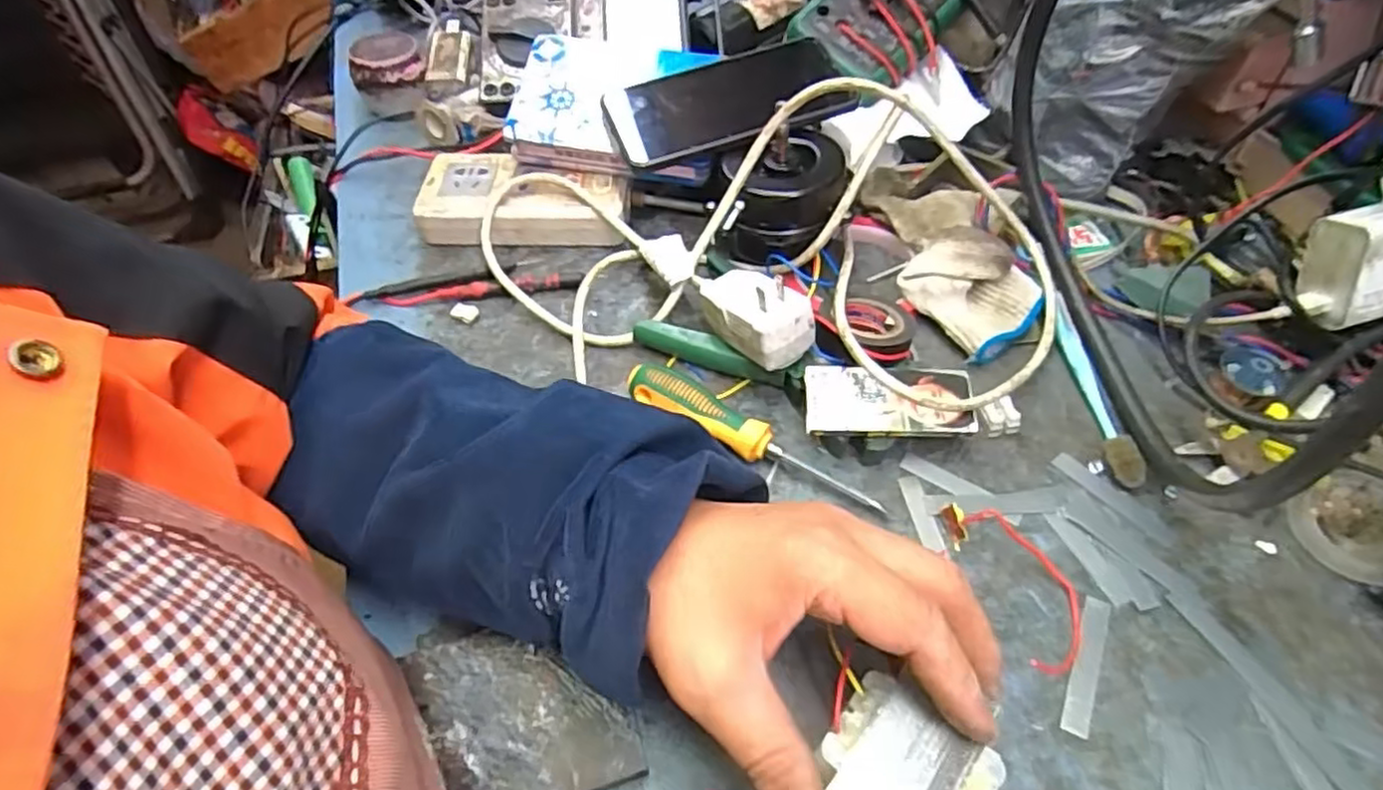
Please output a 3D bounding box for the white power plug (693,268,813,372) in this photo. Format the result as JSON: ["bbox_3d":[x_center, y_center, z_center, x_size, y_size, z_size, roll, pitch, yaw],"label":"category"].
[{"bbox_3d":[0.030,-0.051,0.405,0.038,0.038,0.083,-37,60,-21],"label":"white power plug"}]

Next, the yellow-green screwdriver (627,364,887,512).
[{"bbox_3d":[0.029,0.024,0.387,0.148,0.029,0.024,25,58,21],"label":"yellow-green screwdriver"}]

